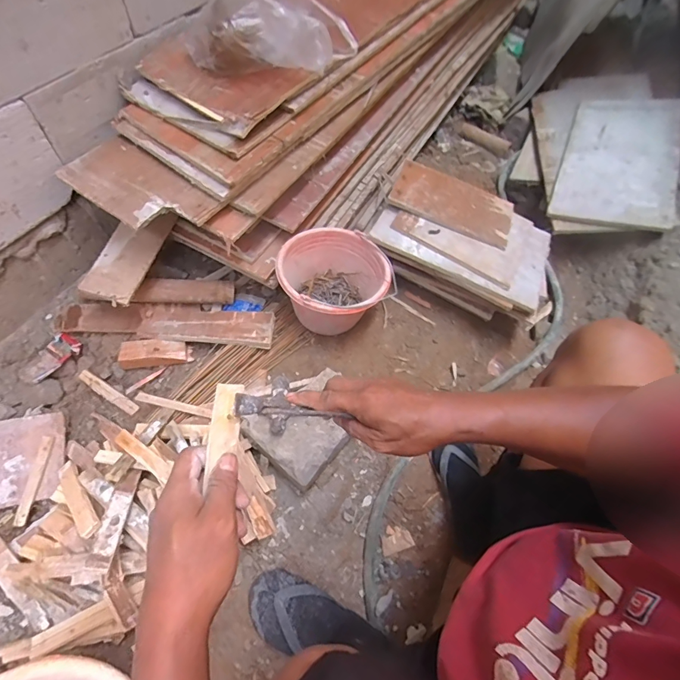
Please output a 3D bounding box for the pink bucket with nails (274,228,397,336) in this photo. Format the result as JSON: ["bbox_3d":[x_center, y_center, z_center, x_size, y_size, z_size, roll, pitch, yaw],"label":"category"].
[{"bbox_3d":[-0.015,-0.122,0.948,0.249,0.178,0.239,2,59,-3],"label":"pink bucket with nails"}]

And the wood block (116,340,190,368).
[{"bbox_3d":[-0.426,0.028,0.906,0.141,0.034,0.048,-7,60,-8],"label":"wood block"}]

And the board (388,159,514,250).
[{"bbox_3d":[0.289,-0.354,1.009,0.308,0.020,0.195,24,61,2],"label":"board"}]

